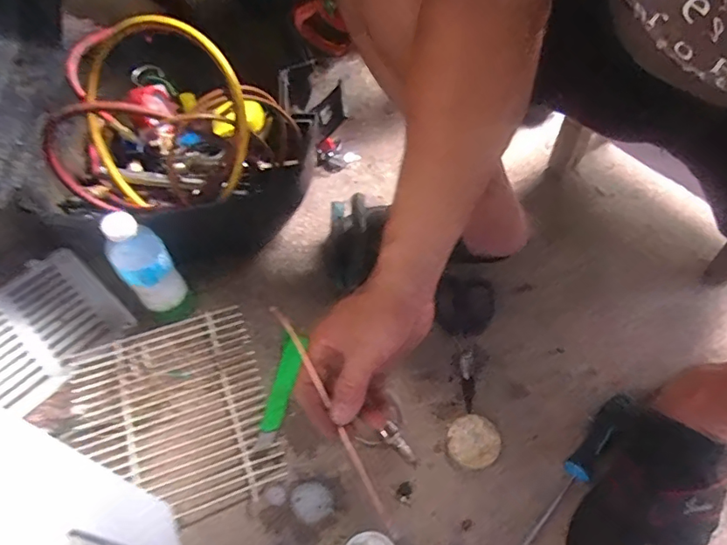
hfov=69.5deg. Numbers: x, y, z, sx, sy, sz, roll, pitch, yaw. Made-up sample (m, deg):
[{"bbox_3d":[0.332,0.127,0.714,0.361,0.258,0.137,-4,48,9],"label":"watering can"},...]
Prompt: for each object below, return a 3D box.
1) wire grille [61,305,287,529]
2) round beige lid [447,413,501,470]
[{"bbox_3d":[-0.222,0.165,0.610,0.209,0.023,0.239,-20,56,-10],"label":"wire grille"},{"bbox_3d":[0.122,0.189,0.584,0.055,0.014,0.056,-2,55,3],"label":"round beige lid"}]

